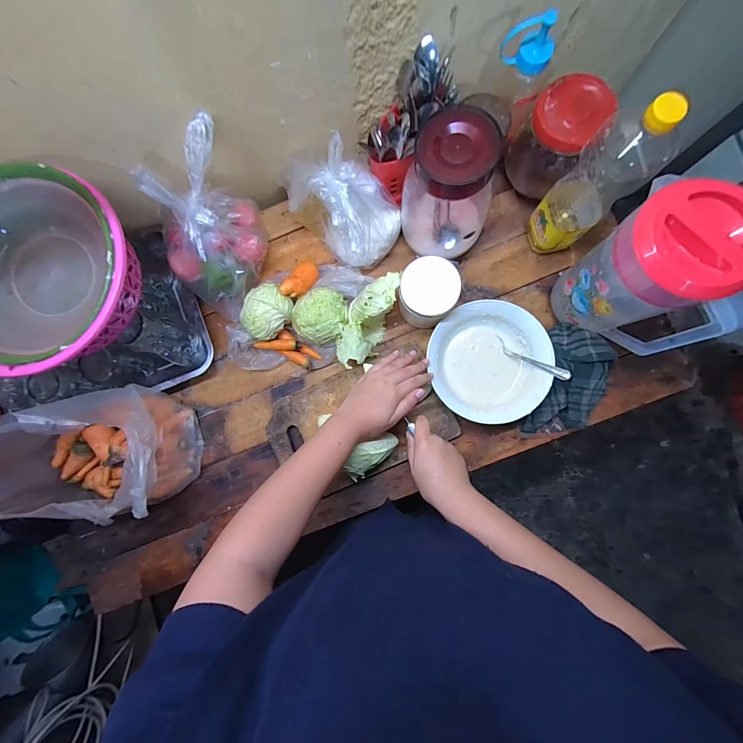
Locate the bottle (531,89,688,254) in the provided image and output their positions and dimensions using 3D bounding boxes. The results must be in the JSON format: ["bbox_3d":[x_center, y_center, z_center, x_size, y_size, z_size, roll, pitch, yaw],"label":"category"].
[{"bbox_3d":[0.299,-0.246,0.440,0.078,0.261,0.065,-24,84,0],"label":"bottle"}]

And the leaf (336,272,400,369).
[{"bbox_3d":[-0.011,-0.079,0.522,0.065,0.093,0.145,21,86,5],"label":"leaf"}]

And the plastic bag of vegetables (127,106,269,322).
[{"bbox_3d":[-0.241,-0.212,0.501,0.160,0.163,0.163,-34,84,-1],"label":"plastic bag of vegetables"}]

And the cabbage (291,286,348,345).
[{"bbox_3d":[-0.084,-0.092,0.544,0.088,0.065,0.083,0,85,3],"label":"cabbage"}]

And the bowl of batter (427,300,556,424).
[{"bbox_3d":[0.183,-0.016,0.526,0.183,0.059,0.179,0,85,3],"label":"bowl of batter"}]

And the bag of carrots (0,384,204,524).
[{"bbox_3d":[-0.435,0.131,0.460,0.262,0.248,0.182,-14,84,1],"label":"bag of carrots"}]

